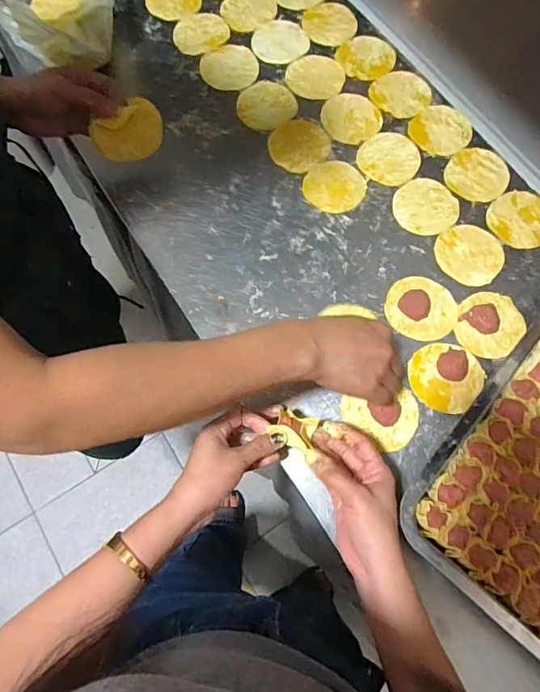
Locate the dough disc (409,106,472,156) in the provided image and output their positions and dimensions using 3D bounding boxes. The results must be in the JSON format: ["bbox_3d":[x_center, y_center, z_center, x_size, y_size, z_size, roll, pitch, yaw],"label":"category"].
[{"bbox_3d":[0.239,-0.301,0.635,0.086,0.006,0.079,0,73,1],"label":"dough disc"}]

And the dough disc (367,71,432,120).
[{"bbox_3d":[0.187,-0.362,0.653,0.083,0.004,0.082,0,73,1],"label":"dough disc"}]

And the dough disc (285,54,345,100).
[{"bbox_3d":[0.066,-0.394,0.667,0.083,0.004,0.082,0,73,1],"label":"dough disc"}]

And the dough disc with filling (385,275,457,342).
[{"bbox_3d":[0.184,-0.047,0.555,0.083,0.007,0.080,0,73,1],"label":"dough disc with filling"}]

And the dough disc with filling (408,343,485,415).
[{"bbox_3d":[0.202,0.037,0.523,0.083,0.006,0.076,0,73,1],"label":"dough disc with filling"}]

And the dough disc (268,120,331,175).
[{"bbox_3d":[0.041,-0.274,0.623,0.083,0.008,0.073,-37,76,-10],"label":"dough disc"}]

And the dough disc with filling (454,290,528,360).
[{"bbox_3d":[0.264,-0.027,0.540,0.077,0.018,0.081,0,73,1],"label":"dough disc with filling"}]

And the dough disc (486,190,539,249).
[{"bbox_3d":[0.328,-0.166,0.594,0.080,0.006,0.079,0,73,1],"label":"dough disc"}]

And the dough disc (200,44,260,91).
[{"bbox_3d":[-0.058,-0.407,0.666,0.086,0.006,0.078,-29,75,-8],"label":"dough disc"}]

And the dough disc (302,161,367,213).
[{"bbox_3d":[0.086,-0.212,0.603,0.075,0.007,0.077,0,73,1],"label":"dough disc"}]

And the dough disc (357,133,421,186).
[{"bbox_3d":[0.162,-0.254,0.619,0.080,0.004,0.080,0,73,1],"label":"dough disc"}]

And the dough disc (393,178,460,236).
[{"bbox_3d":[0.204,-0.183,0.600,0.081,0.004,0.082,0,73,1],"label":"dough disc"}]

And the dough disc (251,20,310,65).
[{"bbox_3d":[0.014,-0.459,0.689,0.086,0.005,0.086,0,73,1],"label":"dough disc"}]

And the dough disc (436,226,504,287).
[{"bbox_3d":[0.253,-0.117,0.579,0.082,0.004,0.076,0,73,1],"label":"dough disc"}]

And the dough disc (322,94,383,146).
[{"bbox_3d":[0.113,-0.322,0.641,0.079,0.004,0.084,0,73,1],"label":"dough disc"}]

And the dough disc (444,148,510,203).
[{"bbox_3d":[0.278,-0.230,0.613,0.082,0.006,0.083,0,73,1],"label":"dough disc"}]

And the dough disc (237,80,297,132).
[{"bbox_3d":[-0.005,-0.340,0.645,0.081,0.004,0.086,0,68,-1],"label":"dough disc"}]

